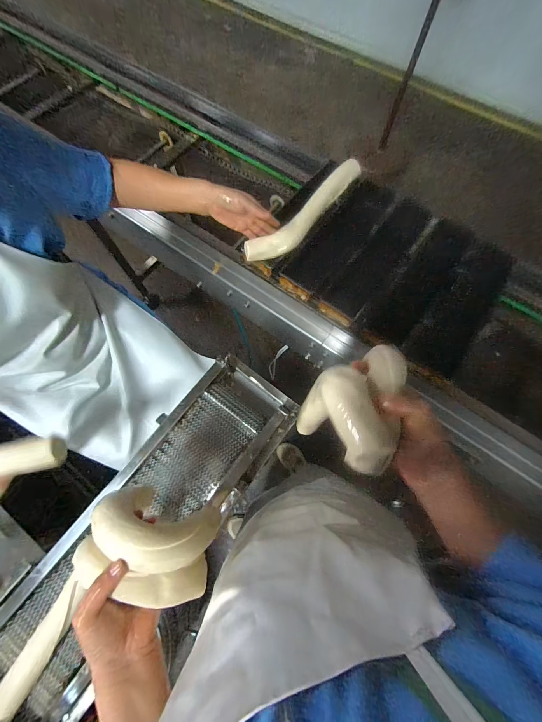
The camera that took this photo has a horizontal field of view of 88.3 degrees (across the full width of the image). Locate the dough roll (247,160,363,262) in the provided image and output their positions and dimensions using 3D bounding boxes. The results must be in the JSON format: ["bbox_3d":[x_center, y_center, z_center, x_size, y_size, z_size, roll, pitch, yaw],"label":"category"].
[{"bbox_3d":[0.090,-0.349,0.643,0.061,0.042,0.371,40,74,12],"label":"dough roll"}]

